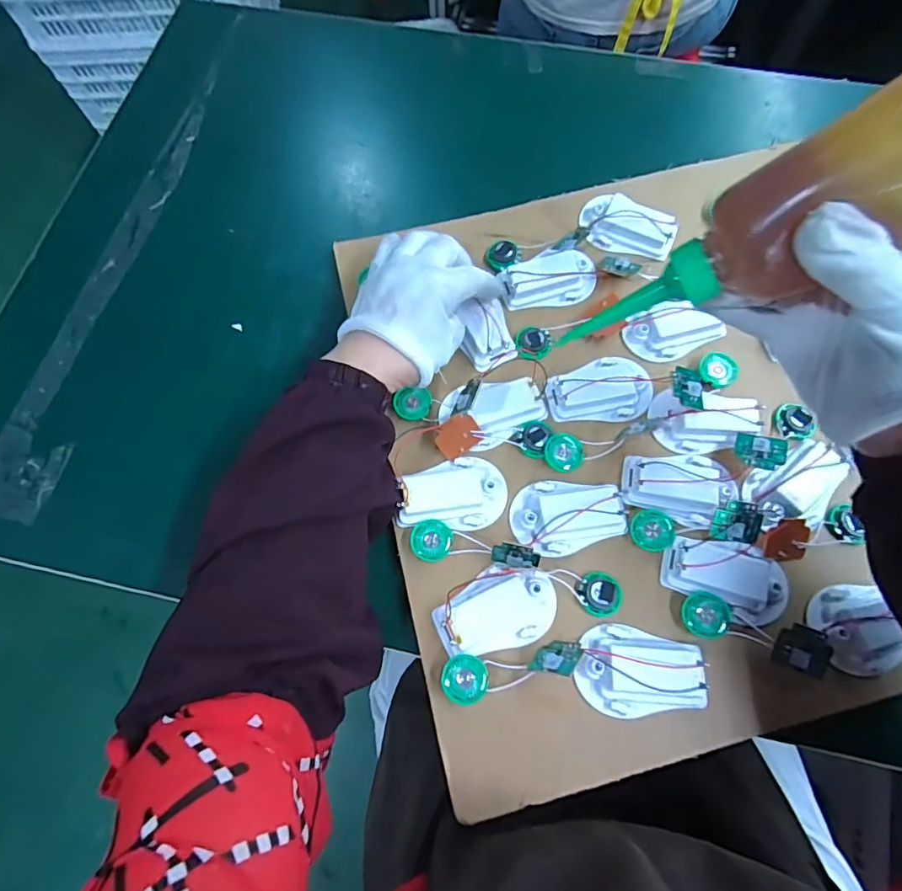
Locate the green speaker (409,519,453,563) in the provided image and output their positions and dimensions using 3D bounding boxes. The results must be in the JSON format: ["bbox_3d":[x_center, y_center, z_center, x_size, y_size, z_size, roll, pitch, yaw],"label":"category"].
[{"bbox_3d":[-0.014,0.066,0.353,0.028,0.008,0.027,14,72,3],"label":"green speaker"}]

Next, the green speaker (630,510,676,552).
[{"bbox_3d":[0.140,0.059,0.356,0.029,0.012,0.027,0,72,-1],"label":"green speaker"}]

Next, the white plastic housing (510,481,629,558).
[{"bbox_3d":[0.082,0.051,0.355,0.077,0.021,0.051,7,72,1],"label":"white plastic housing"}]

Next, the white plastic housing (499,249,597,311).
[{"bbox_3d":[0.082,-0.138,0.425,0.075,0.016,0.041,-7,72,-4],"label":"white plastic housing"}]

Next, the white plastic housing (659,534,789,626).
[{"bbox_3d":[0.184,0.086,0.341,0.079,0.017,0.049,20,73,5],"label":"white plastic housing"}]

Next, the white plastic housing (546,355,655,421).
[{"bbox_3d":[0.116,-0.046,0.394,0.080,0.021,0.053,3,72,-1],"label":"white plastic housing"}]

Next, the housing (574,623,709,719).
[{"bbox_3d":[0.118,0.142,0.317,0.075,0.022,0.051,13,72,3],"label":"housing"}]

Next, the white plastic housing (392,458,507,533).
[{"bbox_3d":[0.003,0.033,0.361,0.073,0.017,0.051,1,72,-1],"label":"white plastic housing"}]

